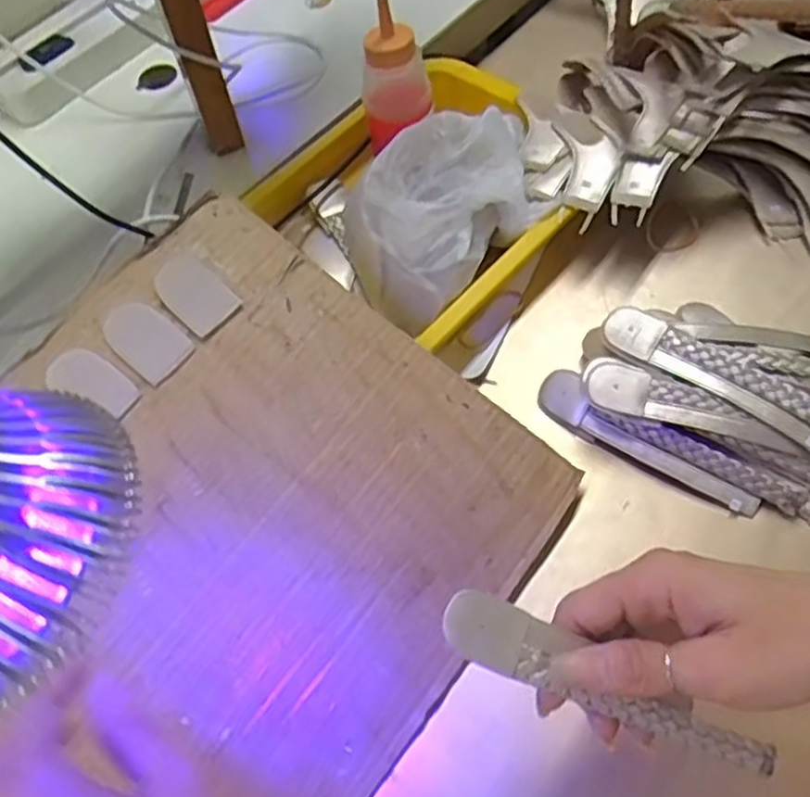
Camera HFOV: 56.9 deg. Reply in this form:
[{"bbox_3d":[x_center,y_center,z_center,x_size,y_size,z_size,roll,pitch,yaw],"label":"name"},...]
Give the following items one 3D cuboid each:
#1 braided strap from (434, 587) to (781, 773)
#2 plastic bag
[{"bbox_3d":[0.084,0.120,0.302,0.154,0.005,0.025,30,65,-8],"label":"braided strap"},{"bbox_3d":[0.031,-0.135,0.504,0.105,0.060,0.161,40,70,20],"label":"plastic bag"}]

